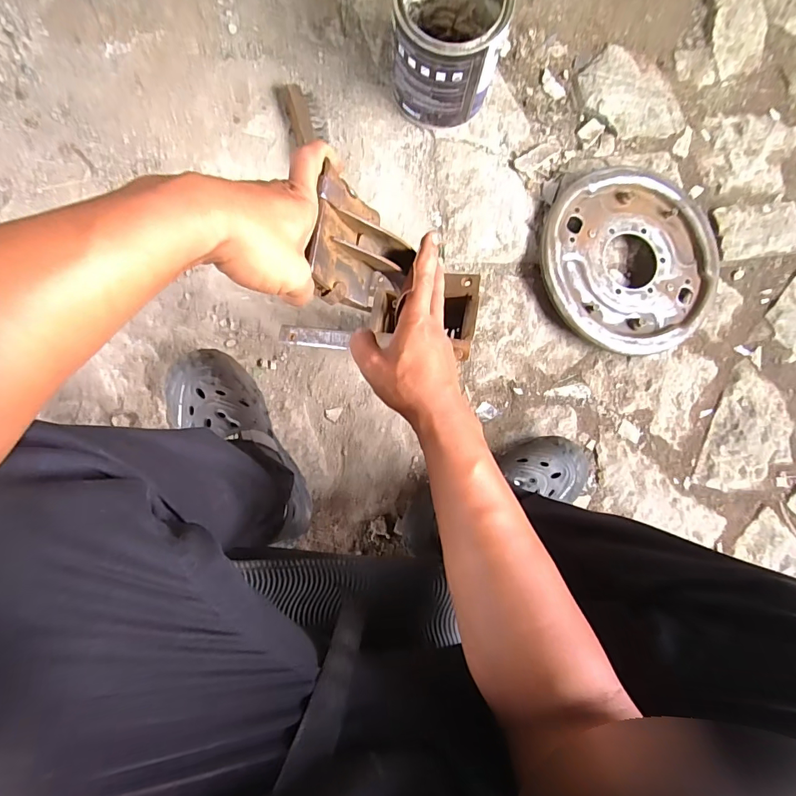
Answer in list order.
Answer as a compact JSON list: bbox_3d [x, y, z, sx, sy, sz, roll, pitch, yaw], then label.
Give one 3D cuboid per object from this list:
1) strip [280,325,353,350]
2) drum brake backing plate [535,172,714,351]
[{"bbox_3d":[-0.108,-0.078,0.566,0.098,0.007,0.024,8,89,17],"label":"strip"},{"bbox_3d":[0.375,-0.221,0.712,0.292,0.044,0.287,0,88,-9],"label":"drum brake backing plate"}]

